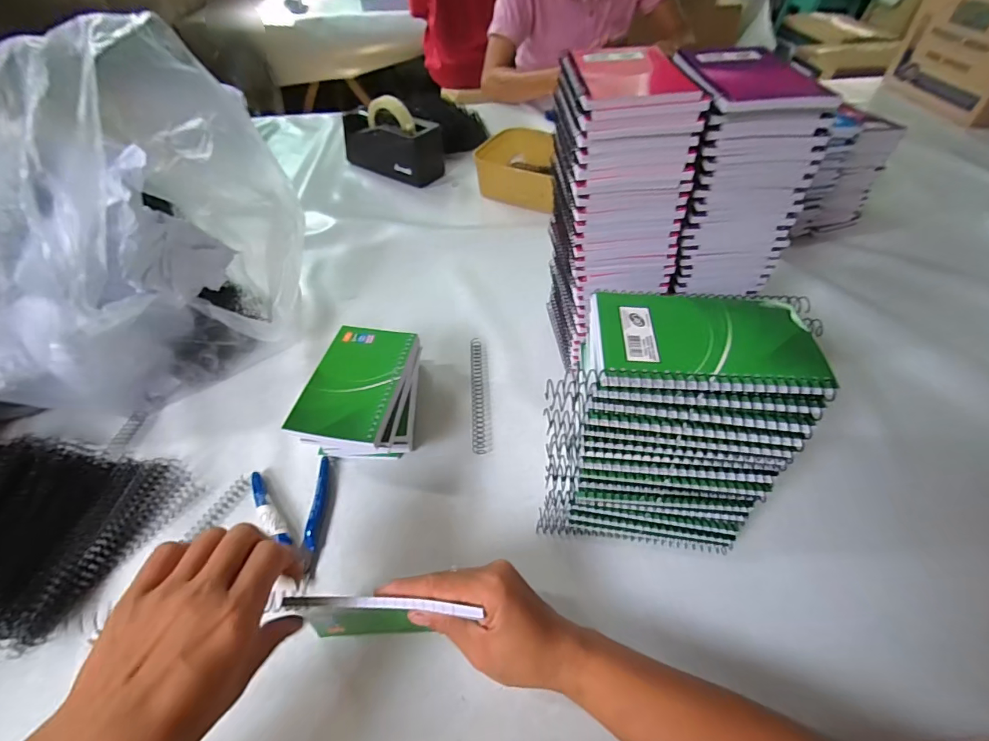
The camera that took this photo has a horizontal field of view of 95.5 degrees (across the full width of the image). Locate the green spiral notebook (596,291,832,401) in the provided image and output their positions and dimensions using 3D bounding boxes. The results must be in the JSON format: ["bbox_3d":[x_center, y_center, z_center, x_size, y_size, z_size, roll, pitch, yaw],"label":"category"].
[{"bbox_3d":[0.128,-0.023,0.282,0.131,0.009,0.088,5,48,3],"label":"green spiral notebook"}]

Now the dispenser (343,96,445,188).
[{"bbox_3d":[-0.197,-0.431,0.843,0.194,0.122,0.081,27,54,23],"label":"dispenser"}]

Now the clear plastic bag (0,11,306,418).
[{"bbox_3d":[-0.422,-0.128,0.443,0.407,0.295,0.257,-25,53,-18],"label":"clear plastic bag"}]

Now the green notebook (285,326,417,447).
[{"bbox_3d":[-0.126,0.010,0.411,0.081,0.013,0.128,8,50,9],"label":"green notebook"}]

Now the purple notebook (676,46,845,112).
[{"bbox_3d":[0.199,-0.232,0.354,0.090,0.014,0.123,0,49,2],"label":"purple notebook"}]

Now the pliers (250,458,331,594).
[{"bbox_3d":[-0.180,0.135,0.401,0.067,0.013,0.117,-15,50,-11],"label":"pliers"}]

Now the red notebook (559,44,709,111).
[{"bbox_3d":[0.104,-0.240,0.362,0.092,0.011,0.135,0,49,2],"label":"red notebook"}]

